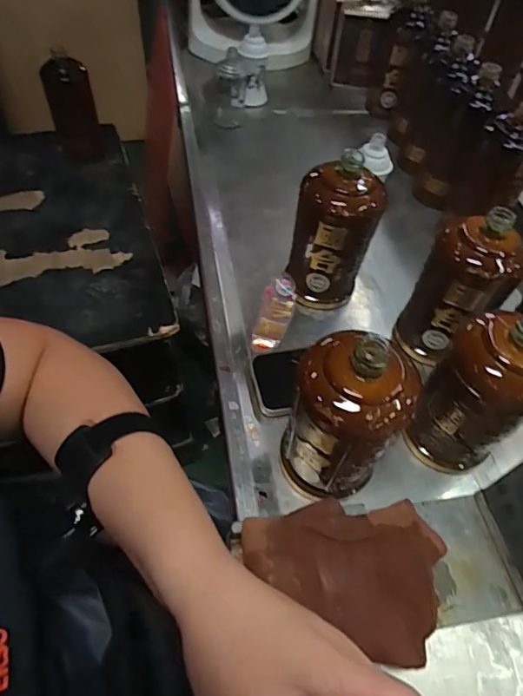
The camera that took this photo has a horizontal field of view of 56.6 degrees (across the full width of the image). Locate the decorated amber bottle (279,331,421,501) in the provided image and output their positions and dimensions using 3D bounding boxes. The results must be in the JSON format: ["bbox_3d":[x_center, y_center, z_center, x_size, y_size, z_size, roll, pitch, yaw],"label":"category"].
[{"bbox_3d":[0.067,0.060,0.404,0.087,0.171,0.074,29,58,17],"label":"decorated amber bottle"}]

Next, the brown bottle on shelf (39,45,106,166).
[{"bbox_3d":[-0.341,-0.427,0.883,0.079,0.179,0.068,-16,55,-15],"label":"brown bottle on shelf"}]

